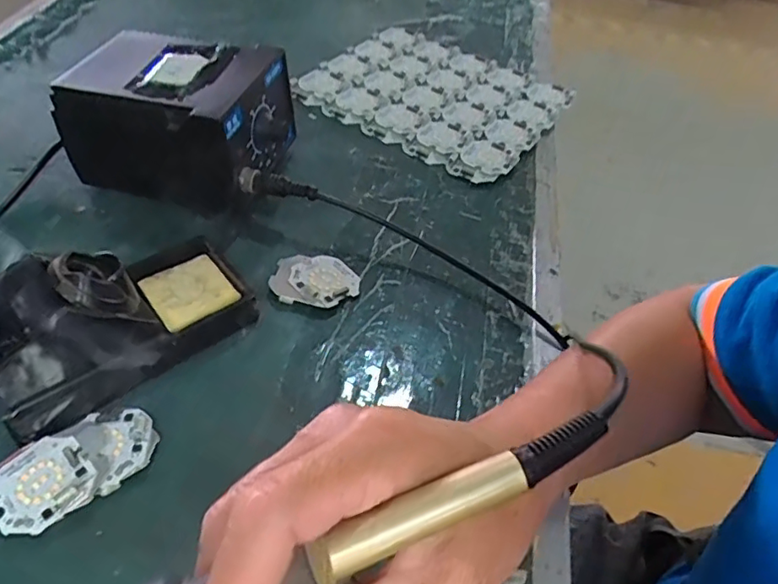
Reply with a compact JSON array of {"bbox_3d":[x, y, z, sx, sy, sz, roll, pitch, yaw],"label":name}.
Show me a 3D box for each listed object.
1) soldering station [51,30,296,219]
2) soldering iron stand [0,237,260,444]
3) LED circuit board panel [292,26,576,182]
[{"bbox_3d":[-0.161,-0.136,0.447,0.143,0.092,0.109,13,49,5],"label":"soldering station"},{"bbox_3d":[-0.160,0.009,0.331,0.078,0.074,0.151,37,55,23],"label":"soldering iron stand"},{"bbox_3d":[0.047,-0.202,0.580,0.230,0.017,0.193,30,52,18],"label":"LED circuit board panel"}]

